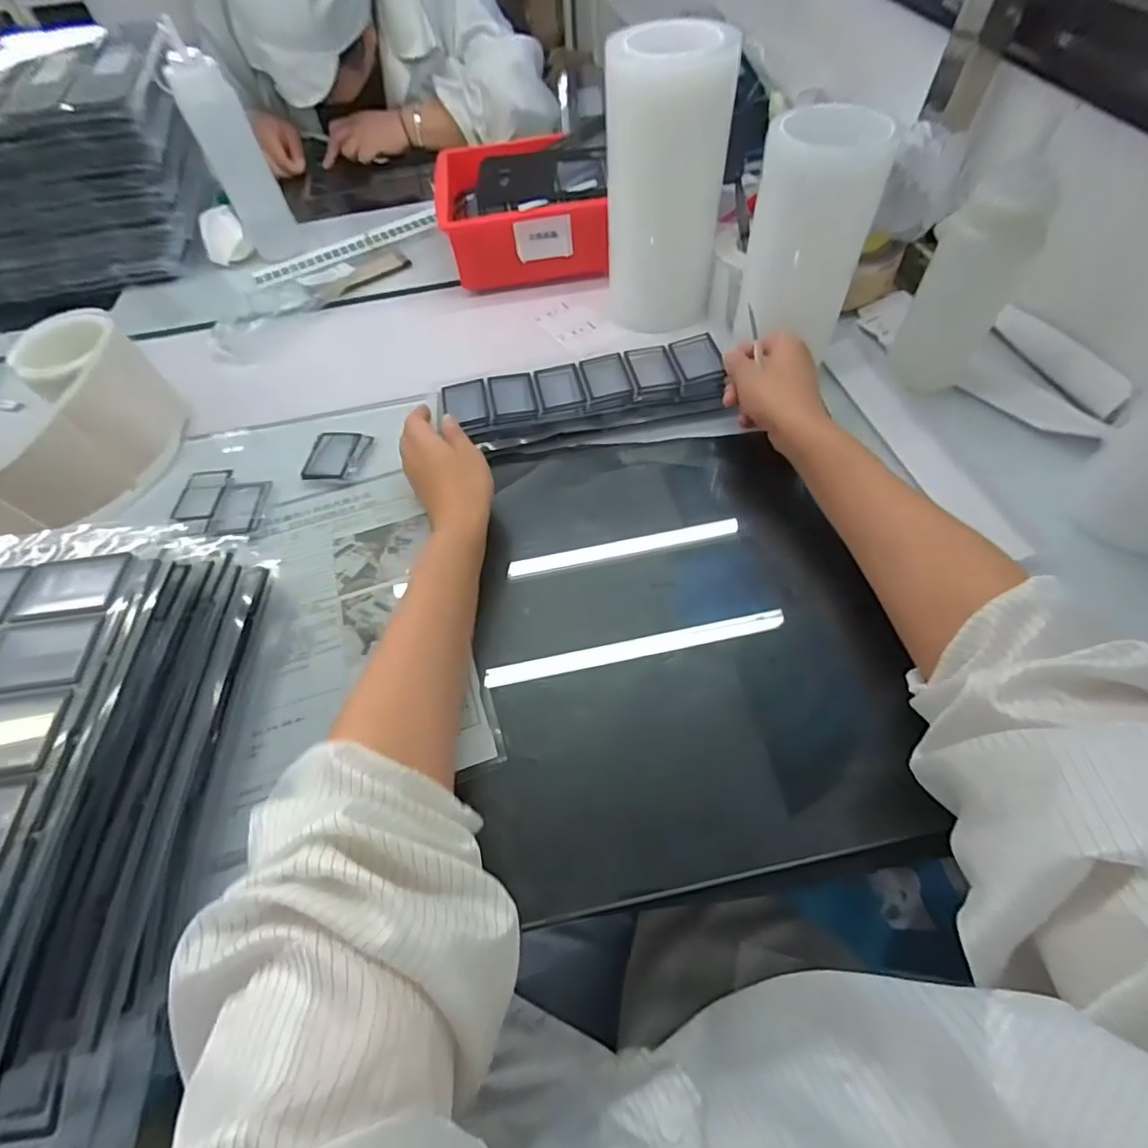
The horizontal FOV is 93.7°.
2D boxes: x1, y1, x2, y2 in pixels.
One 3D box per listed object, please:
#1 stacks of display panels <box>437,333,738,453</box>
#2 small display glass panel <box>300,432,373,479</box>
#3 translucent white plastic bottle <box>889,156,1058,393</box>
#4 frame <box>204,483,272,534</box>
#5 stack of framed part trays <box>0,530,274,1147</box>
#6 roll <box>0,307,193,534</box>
[{"bbox_3d":[0.014,-0.174,0.535,0.277,0.038,0.084,-11,58,-3],"label":"stacks of display panels"},{"bbox_3d":[-0.235,-0.117,0.533,0.056,0.004,0.059,5,58,7],"label":"small display glass panel"},{"bbox_3d":[0.345,-0.249,0.471,0.064,0.165,0.058,4,58,6],"label":"translucent white plastic bottle"},{"bbox_3d":[-0.313,-0.063,0.502,0.042,0.010,0.068,-4,58,1],"label":"frame"},{"bbox_3d":[-0.342,0.135,0.312,0.222,0.111,0.322,-8,58,-1],"label":"stack of framed part trays"},{"bbox_3d":[-0.454,-0.135,0.501,0.098,0.091,0.264,-14,58,-5],"label":"roll"}]

